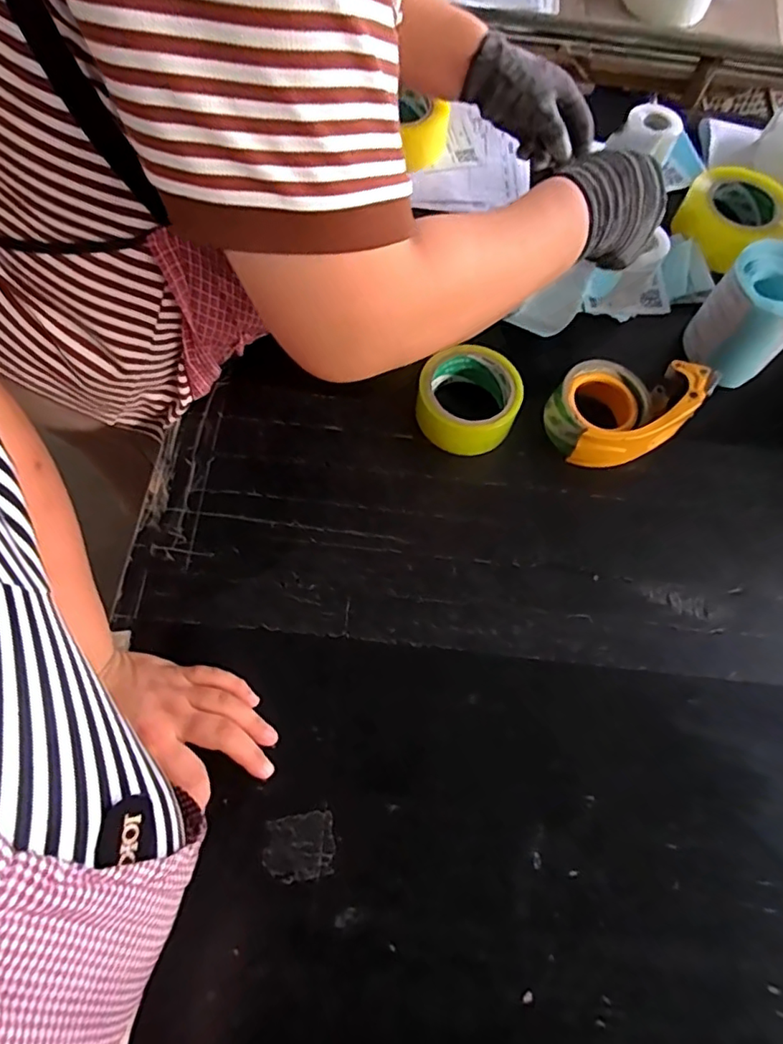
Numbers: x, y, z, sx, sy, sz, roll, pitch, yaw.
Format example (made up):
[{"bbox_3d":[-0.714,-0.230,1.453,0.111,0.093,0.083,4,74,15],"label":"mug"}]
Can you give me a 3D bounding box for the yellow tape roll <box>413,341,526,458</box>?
[{"bbox_3d":[0.075,-0.118,0.548,0.095,0.047,0.098,1,67,-2],"label":"yellow tape roll"}]

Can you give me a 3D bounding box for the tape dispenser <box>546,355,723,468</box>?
[{"bbox_3d":[0.226,-0.113,0.549,0.151,0.058,0.090,-24,70,-12],"label":"tape dispenser"}]

